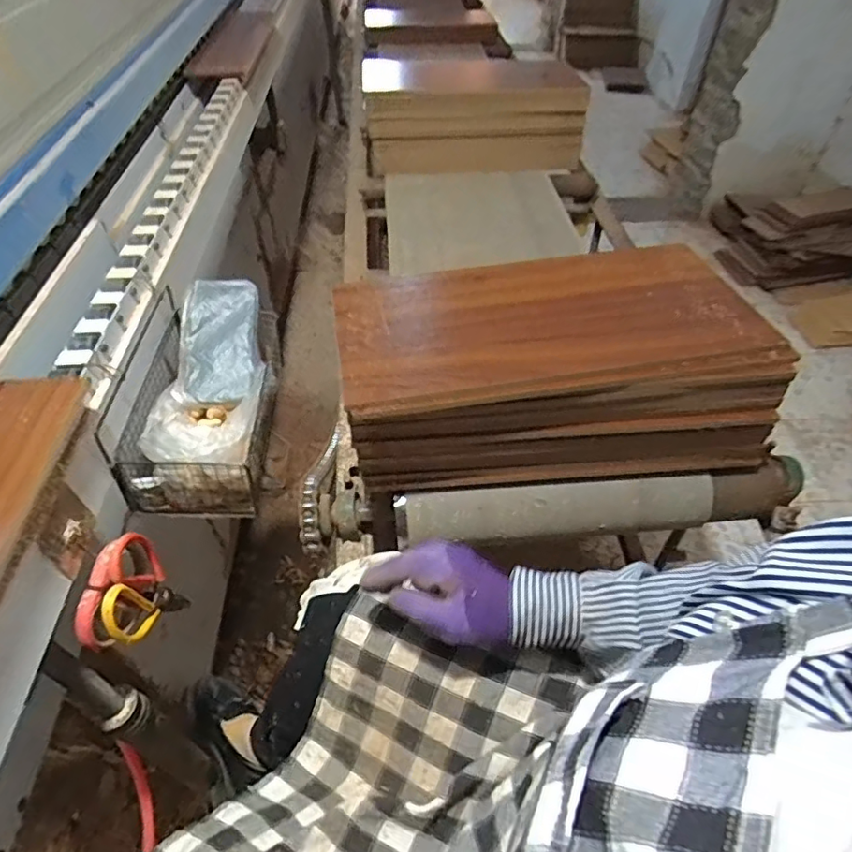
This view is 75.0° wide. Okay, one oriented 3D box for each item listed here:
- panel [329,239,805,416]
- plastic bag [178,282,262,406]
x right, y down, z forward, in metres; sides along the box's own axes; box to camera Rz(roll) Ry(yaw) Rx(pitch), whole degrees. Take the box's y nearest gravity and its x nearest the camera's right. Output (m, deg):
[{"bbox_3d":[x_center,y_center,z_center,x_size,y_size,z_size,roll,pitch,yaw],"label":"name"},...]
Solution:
[{"bbox_3d":[0.145,-0.139,0.682,0.495,0.020,0.257,-7,48,-8],"label":"panel"},{"bbox_3d":[-0.257,-0.108,0.691,0.092,0.013,0.165,-4,72,-9],"label":"plastic bag"}]

